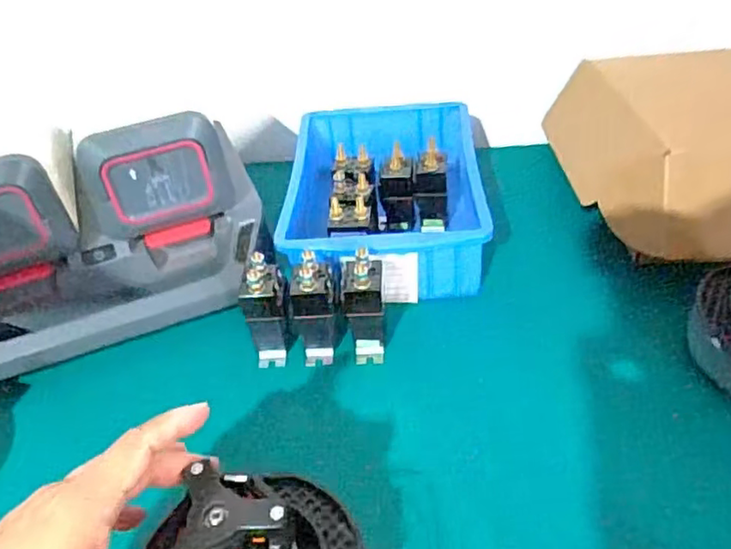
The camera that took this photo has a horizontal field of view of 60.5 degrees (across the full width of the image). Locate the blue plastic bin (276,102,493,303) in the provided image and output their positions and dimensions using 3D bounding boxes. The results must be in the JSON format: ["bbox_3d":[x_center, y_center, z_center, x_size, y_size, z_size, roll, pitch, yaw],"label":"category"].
[{"bbox_3d":[0.017,-0.074,0.609,0.178,0.083,0.249,-4,39,4],"label":"blue plastic bin"}]

